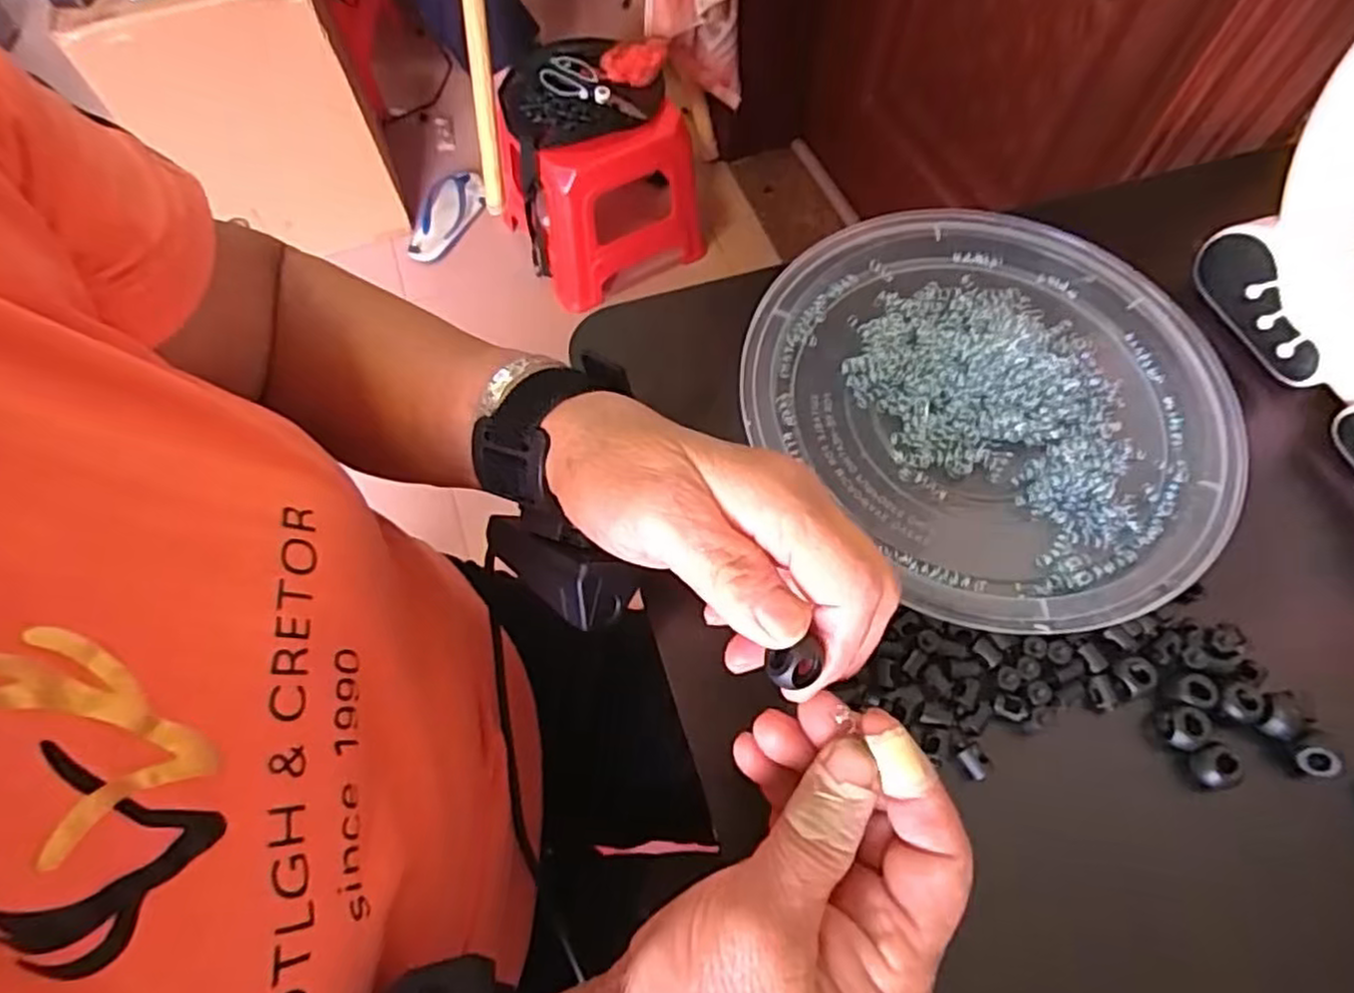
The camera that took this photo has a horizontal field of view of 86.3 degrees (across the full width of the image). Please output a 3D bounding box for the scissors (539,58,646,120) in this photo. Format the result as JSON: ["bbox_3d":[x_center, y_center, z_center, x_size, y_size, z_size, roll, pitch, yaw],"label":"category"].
[{"bbox_3d":[-0.136,-0.659,1.172,0.181,0.021,0.069,29,68,13],"label":"scissors"}]

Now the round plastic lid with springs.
[{"bbox_3d":[0.165,-0.054,0.362,0.223,0.024,0.225,0,64,0],"label":"round plastic lid with springs"}]

